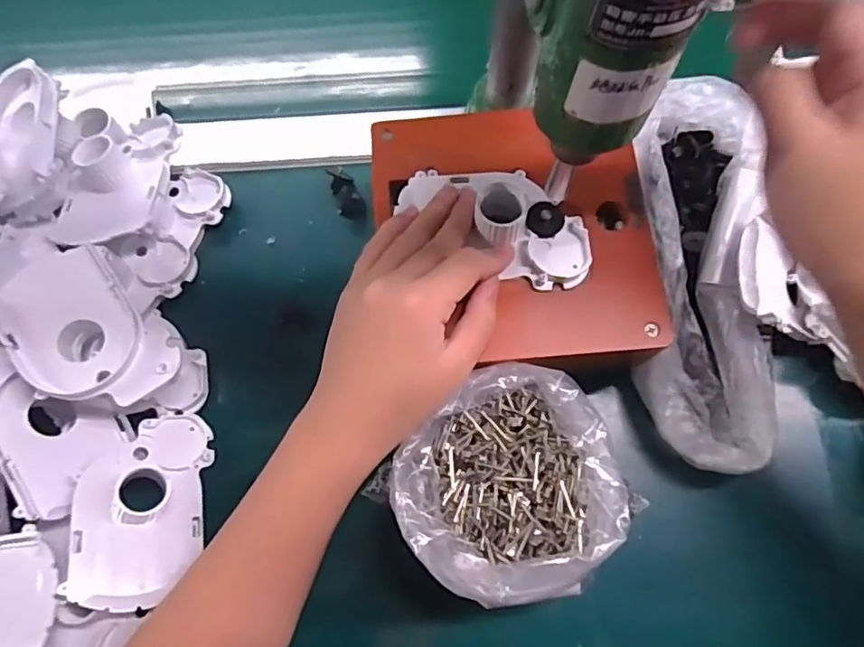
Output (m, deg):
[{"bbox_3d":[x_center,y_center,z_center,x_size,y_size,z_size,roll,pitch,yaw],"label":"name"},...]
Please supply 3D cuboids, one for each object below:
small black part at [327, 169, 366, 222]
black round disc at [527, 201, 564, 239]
[{"bbox_3d":[-0.059,-0.089,0.402,0.018,0.009,0.041,-22,74,-6],"label":"small black part"},{"bbox_3d":[0.062,-0.057,0.313,0.020,0.006,0.020,0,73,1],"label":"black round disc"}]

